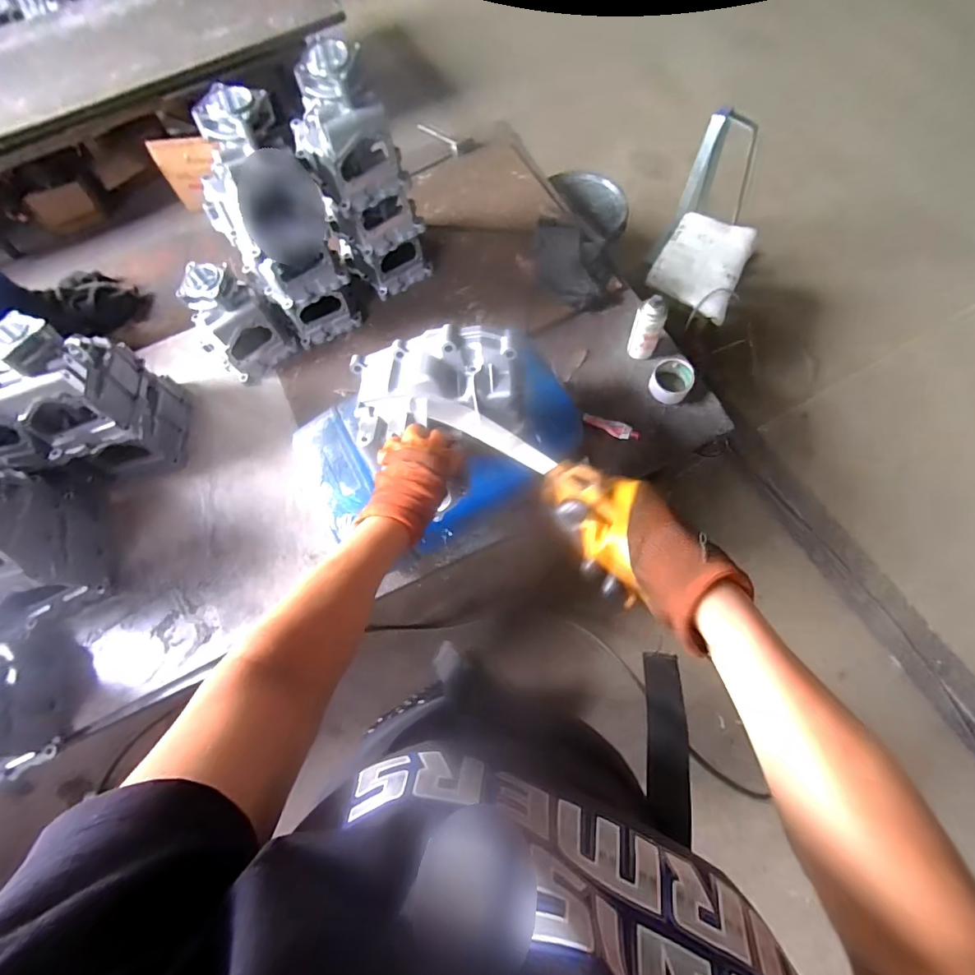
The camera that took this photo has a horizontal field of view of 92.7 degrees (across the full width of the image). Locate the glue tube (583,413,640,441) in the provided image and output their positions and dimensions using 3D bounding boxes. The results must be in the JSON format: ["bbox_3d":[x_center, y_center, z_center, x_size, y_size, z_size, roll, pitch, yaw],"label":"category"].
[{"bbox_3d":[0.261,-0.128,0.986,0.121,0.024,0.032,27,73,12],"label":"glue tube"}]

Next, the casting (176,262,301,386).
[{"bbox_3d":[-0.557,-0.376,1.024,0.183,0.192,0.174,-33,71,-10],"label":"casting"}]

